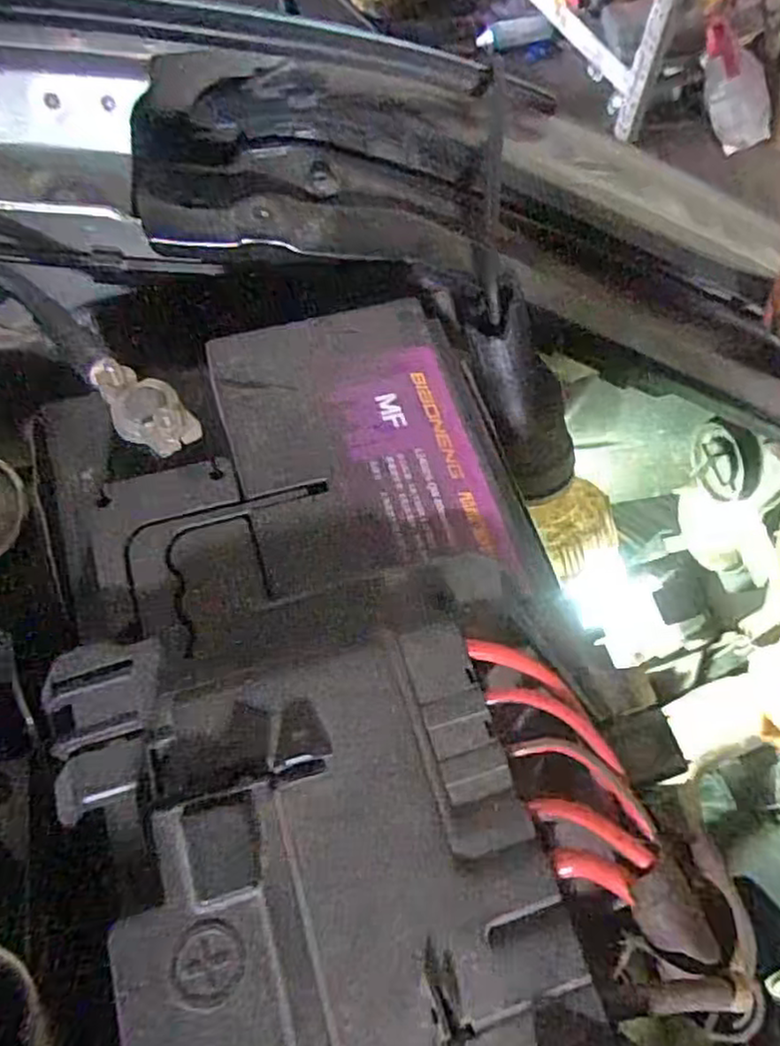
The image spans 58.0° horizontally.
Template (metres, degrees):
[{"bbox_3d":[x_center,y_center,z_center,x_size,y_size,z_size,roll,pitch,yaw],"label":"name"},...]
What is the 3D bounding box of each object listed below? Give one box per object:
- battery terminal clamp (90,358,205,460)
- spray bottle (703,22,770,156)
[{"bbox_3d":[-0.094,-0.046,0.264,0.025,0.015,0.051,-35,69,-15],"label":"battery terminal clamp"},{"bbox_3d":[0.745,-0.944,1.525,0.103,0.081,0.262,-44,116,-18],"label":"spray bottle"}]

